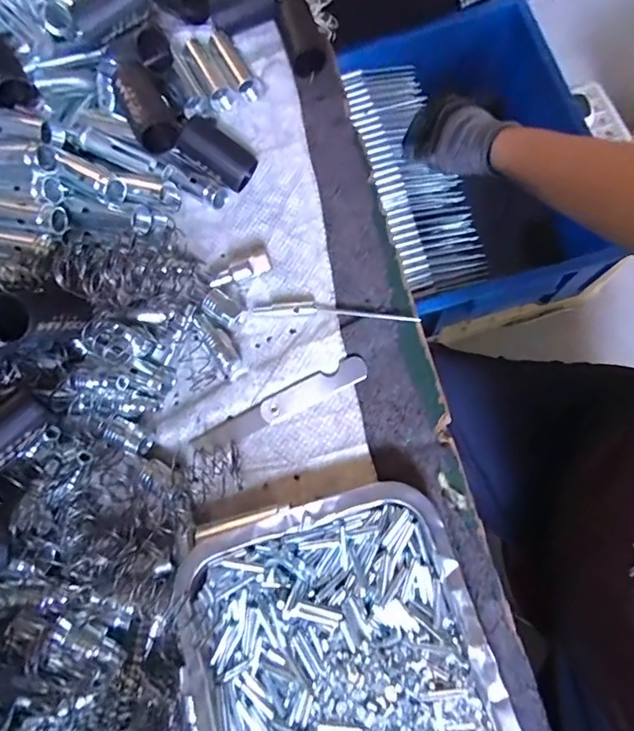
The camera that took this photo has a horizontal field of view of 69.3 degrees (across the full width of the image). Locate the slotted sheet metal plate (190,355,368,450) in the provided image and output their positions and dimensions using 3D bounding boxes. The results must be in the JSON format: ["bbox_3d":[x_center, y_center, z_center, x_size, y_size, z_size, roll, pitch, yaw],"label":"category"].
[{"bbox_3d":[-0.027,0.031,0.359,0.144,0.009,0.021,-27,79,-5],"label":"slotted sheet metal plate"}]

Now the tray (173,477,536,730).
[{"bbox_3d":[0.025,0.213,0.281,0.193,0.033,0.255,-23,75,0],"label":"tray"}]

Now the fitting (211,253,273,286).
[{"bbox_3d":[-0.062,-0.075,0.371,0.049,0.011,0.014,-24,75,-1],"label":"fitting"}]

